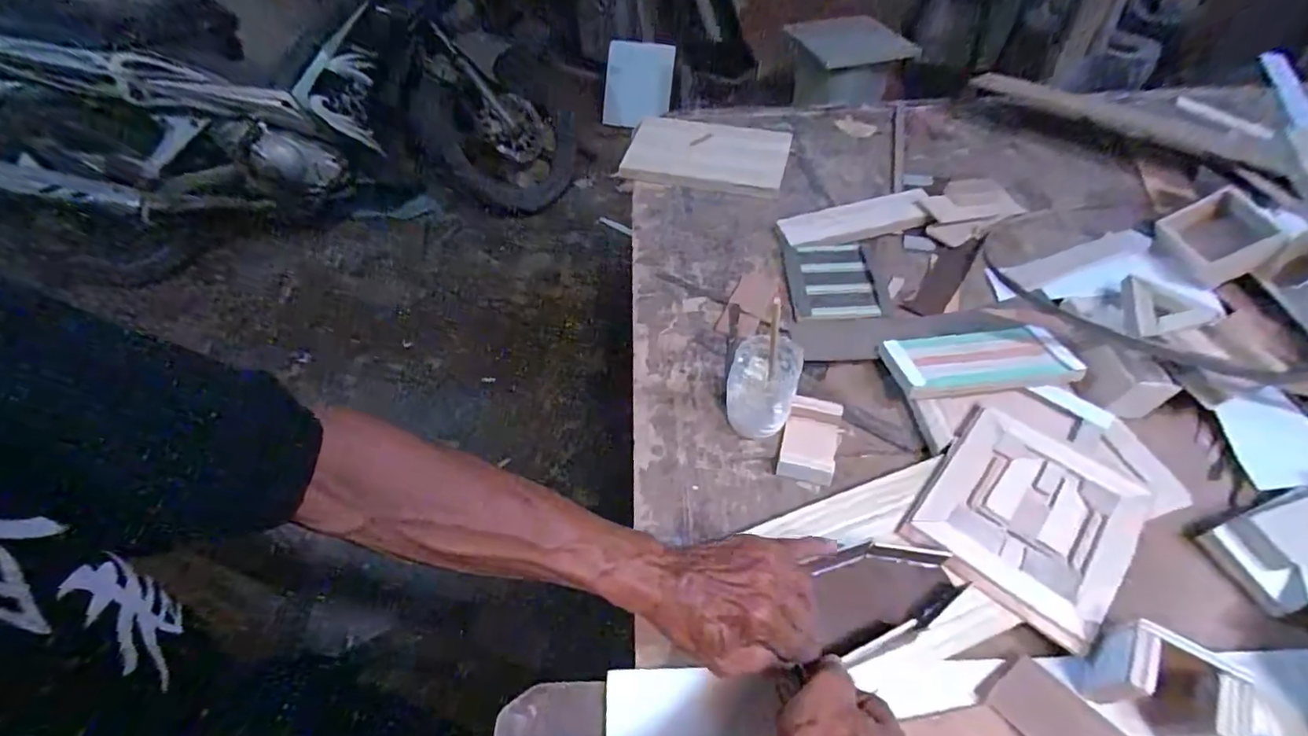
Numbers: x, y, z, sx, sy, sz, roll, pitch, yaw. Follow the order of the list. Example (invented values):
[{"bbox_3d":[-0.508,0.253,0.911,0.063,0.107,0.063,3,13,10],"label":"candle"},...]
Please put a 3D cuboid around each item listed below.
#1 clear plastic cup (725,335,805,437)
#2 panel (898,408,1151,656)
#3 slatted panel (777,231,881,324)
[{"bbox_3d":[0.105,0.016,0.547,0.065,0.095,0.065,16,54,15],"label":"clear plastic cup"},{"bbox_3d":[0.319,0.124,0.486,0.147,0.016,0.165,34,61,26],"label":"panel"},{"bbox_3d":[0.211,-0.108,0.690,0.096,0.015,0.138,0,52,3],"label":"slatted panel"}]

